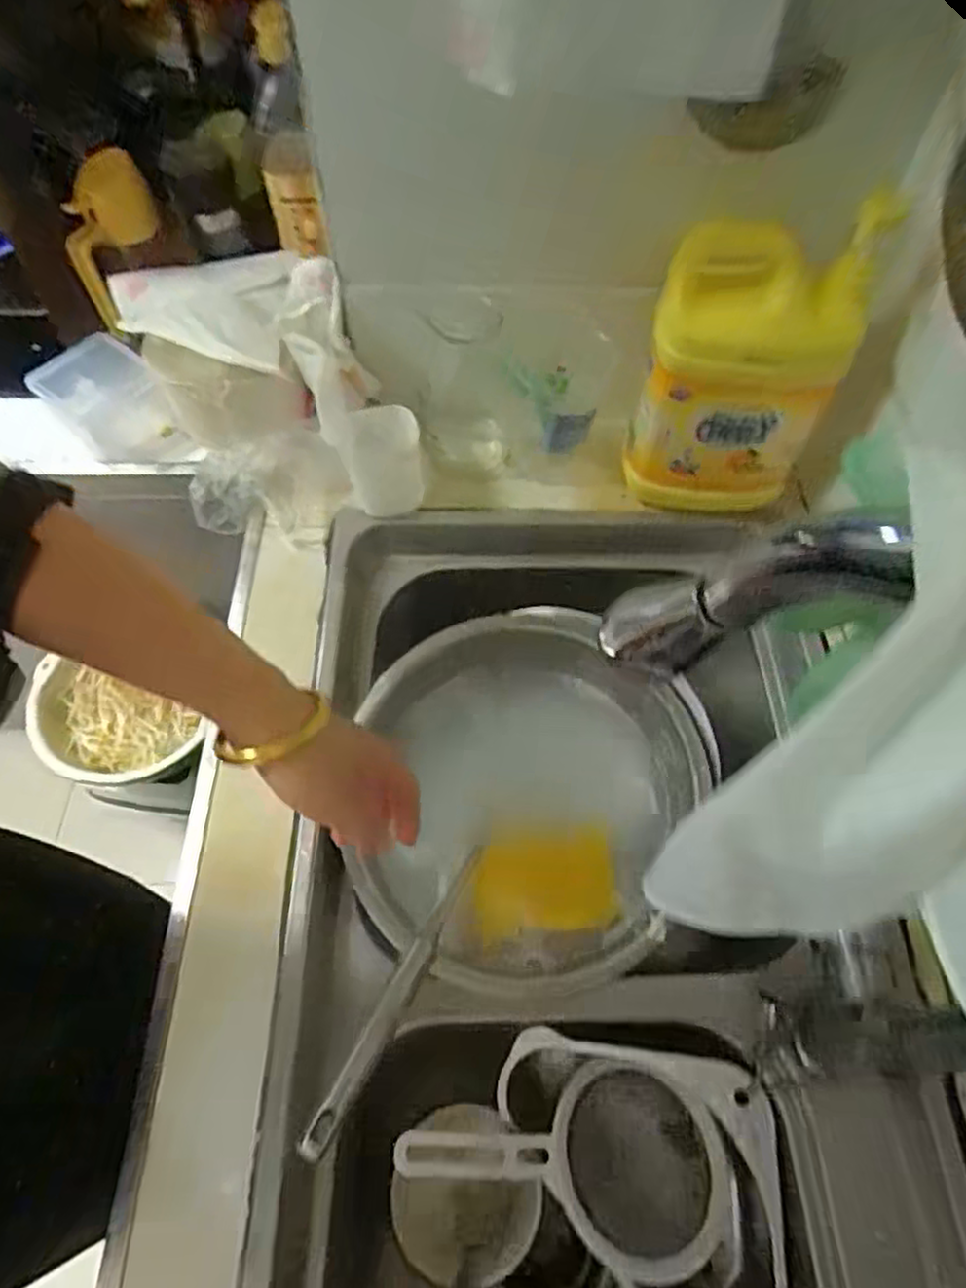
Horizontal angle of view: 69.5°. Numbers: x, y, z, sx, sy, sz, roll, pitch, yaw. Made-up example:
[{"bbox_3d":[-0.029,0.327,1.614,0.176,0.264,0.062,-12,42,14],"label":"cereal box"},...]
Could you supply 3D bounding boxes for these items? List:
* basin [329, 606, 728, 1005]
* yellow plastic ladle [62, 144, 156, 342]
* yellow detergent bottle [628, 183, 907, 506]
[{"bbox_3d":[0.038,0.112,0.527,0.253,0.083,0.259,0,60,-1],"label":"basin"},{"bbox_3d":[-0.339,-0.367,0.628,0.047,0.057,0.141,24,105,12],"label":"yellow plastic ladle"},{"bbox_3d":[0.195,-0.197,0.556,0.139,0.247,0.074,21,62,10],"label":"yellow detergent bottle"}]

